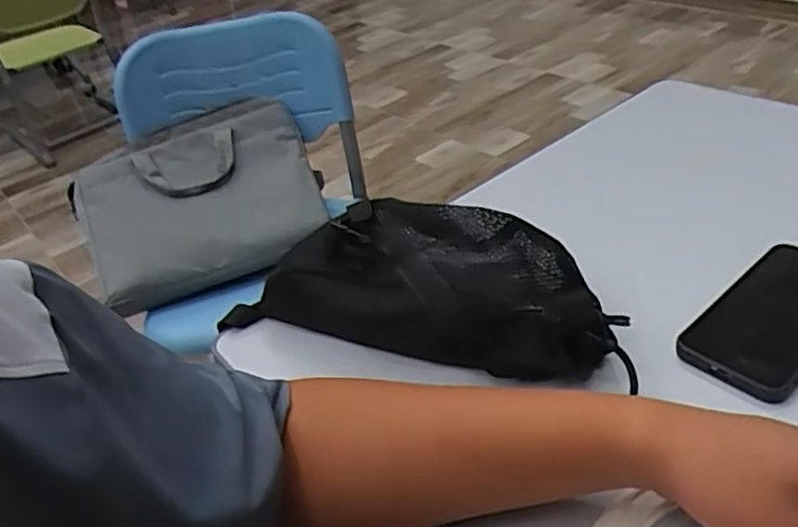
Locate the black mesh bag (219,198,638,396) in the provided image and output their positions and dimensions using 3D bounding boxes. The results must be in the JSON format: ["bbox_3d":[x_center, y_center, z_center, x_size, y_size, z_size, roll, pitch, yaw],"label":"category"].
[{"bbox_3d":[0.011,0.016,0.523,0.327,0.087,0.121,5,39,18],"label":"black mesh bag"}]

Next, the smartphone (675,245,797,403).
[{"bbox_3d":[0.280,0.038,0.490,0.154,0.017,0.078,-33,43,-28],"label":"smartphone"}]

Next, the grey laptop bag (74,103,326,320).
[{"bbox_3d":[-0.323,-0.106,1.091,0.380,0.048,0.313,-23,71,-13],"label":"grey laptop bag"}]

